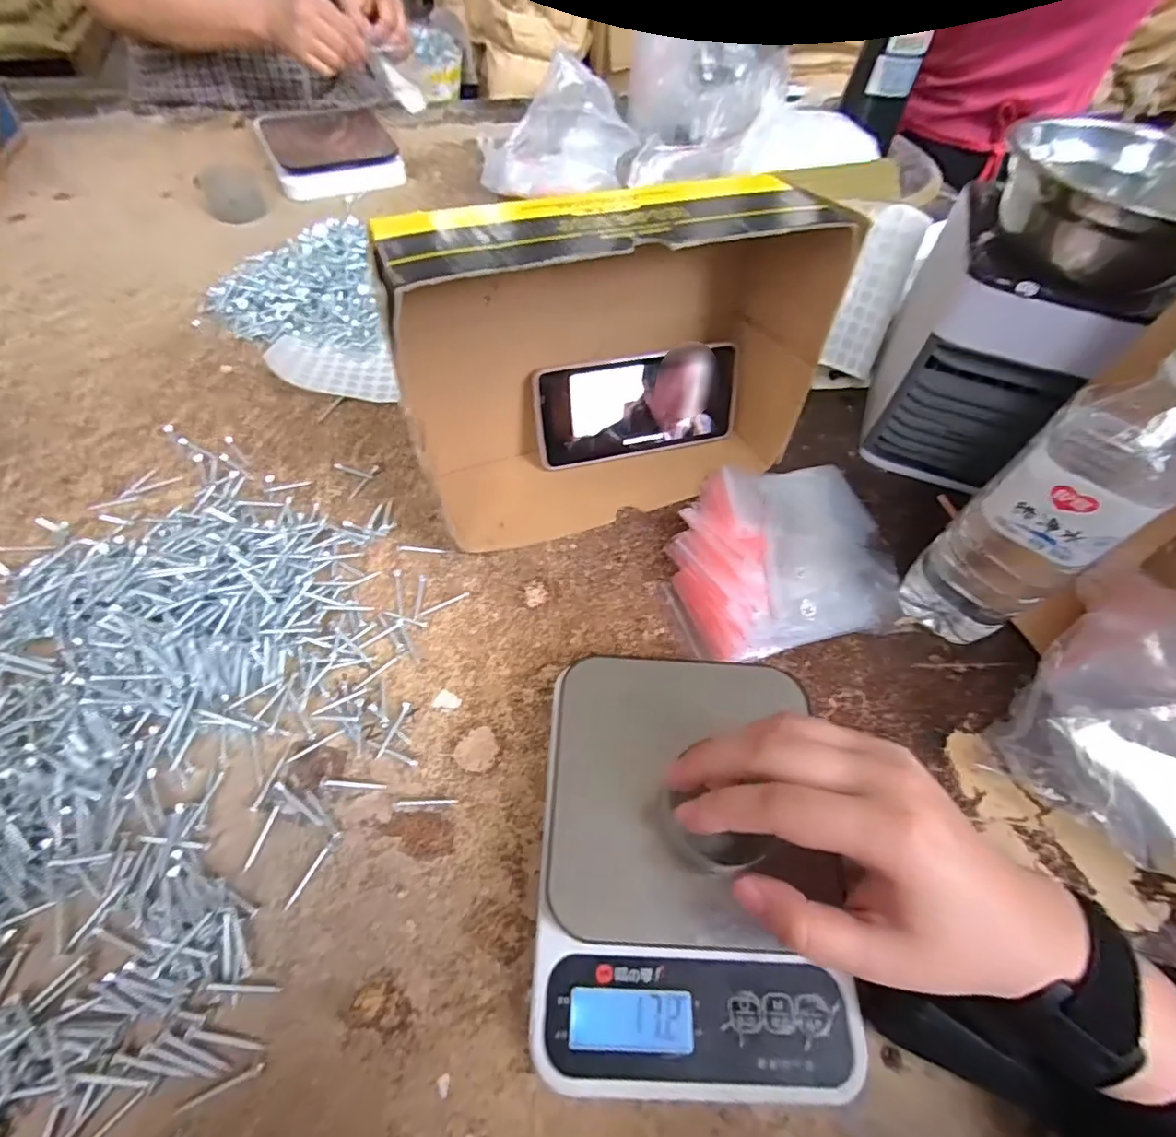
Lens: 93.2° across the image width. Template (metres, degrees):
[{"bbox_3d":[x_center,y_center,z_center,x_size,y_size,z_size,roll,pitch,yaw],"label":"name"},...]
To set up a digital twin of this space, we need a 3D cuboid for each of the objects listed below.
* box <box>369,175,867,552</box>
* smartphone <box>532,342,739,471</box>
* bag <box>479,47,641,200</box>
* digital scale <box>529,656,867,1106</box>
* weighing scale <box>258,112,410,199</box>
[{"bbox_3d":[0.019,-0.136,0.378,0.270,0.186,0.111,-15,59,-14],"label":"box"},{"bbox_3d":[0.041,-0.128,0.436,0.164,0.080,0.010,-12,37,-12],"label":"smartphone"},{"bbox_3d":[-0.033,-0.542,0.683,0.158,0.108,0.146,24,58,12],"label":"bag"},{"bbox_3d":[0.049,0.142,0.279,0.142,0.043,0.183,4,56,-2],"label":"digital scale"},{"bbox_3d":[-0.331,-0.540,0.715,0.152,0.027,0.177,-18,60,-20],"label":"weighing scale"}]

